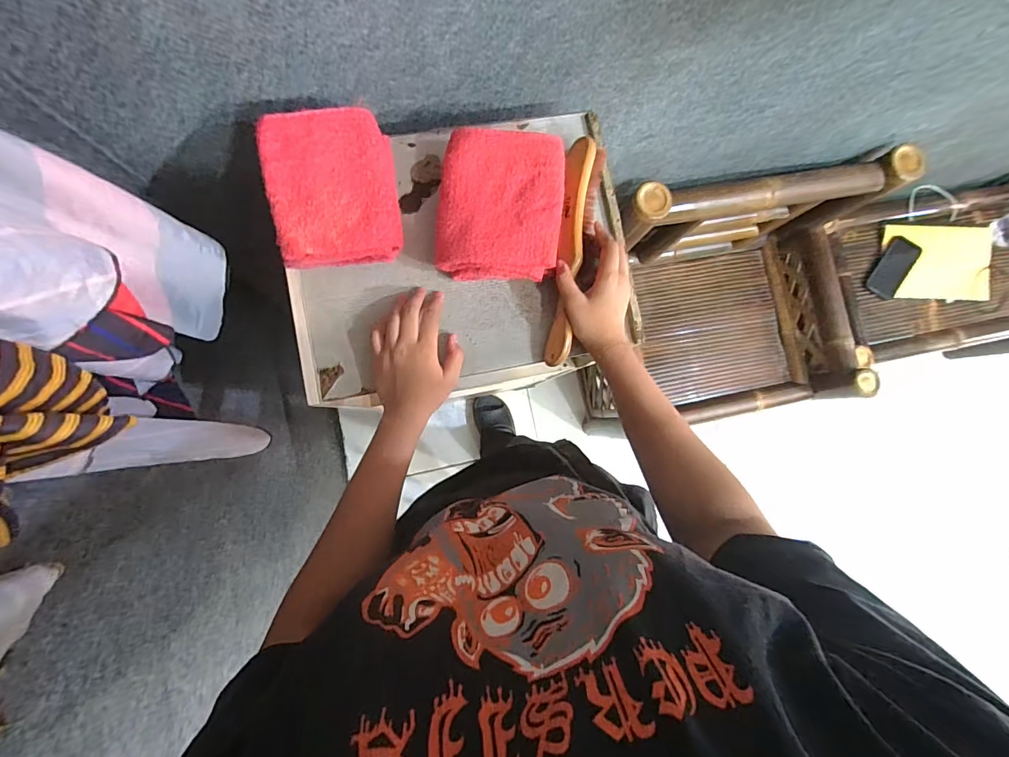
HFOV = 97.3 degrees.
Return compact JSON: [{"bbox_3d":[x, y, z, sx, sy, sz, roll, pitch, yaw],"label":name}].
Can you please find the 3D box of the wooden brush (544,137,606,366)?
[{"bbox_3d":[0.081,-0.145,0.515,0.044,0.034,0.258,8,89,-5],"label":"wooden brush"}]

